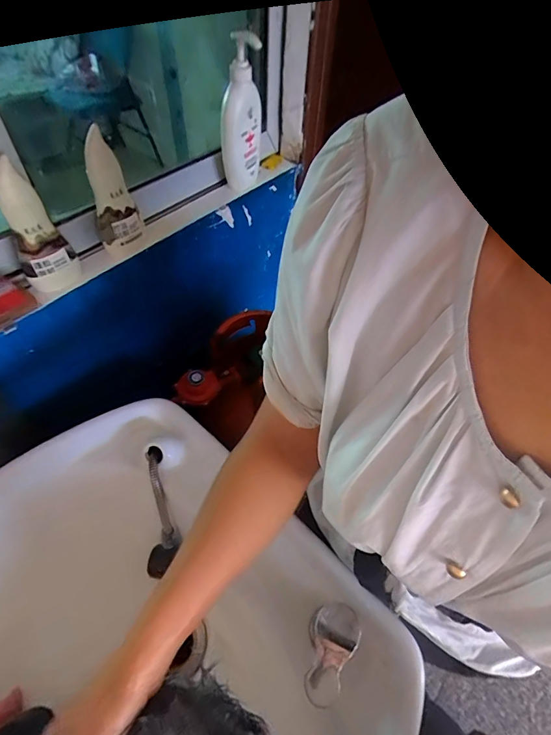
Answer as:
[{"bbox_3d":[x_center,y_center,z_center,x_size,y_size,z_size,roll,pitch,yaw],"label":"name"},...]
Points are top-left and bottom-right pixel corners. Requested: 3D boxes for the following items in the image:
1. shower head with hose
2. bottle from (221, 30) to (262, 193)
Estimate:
[{"bbox_3d":[-0.180,0.237,0.622,0.051,0.202,0.036,-1,14,-3],"label":"shower head with hose"},{"bbox_3d":[-0.061,-0.446,0.703,0.043,0.229,0.087,19,54,12],"label":"bottle"}]

